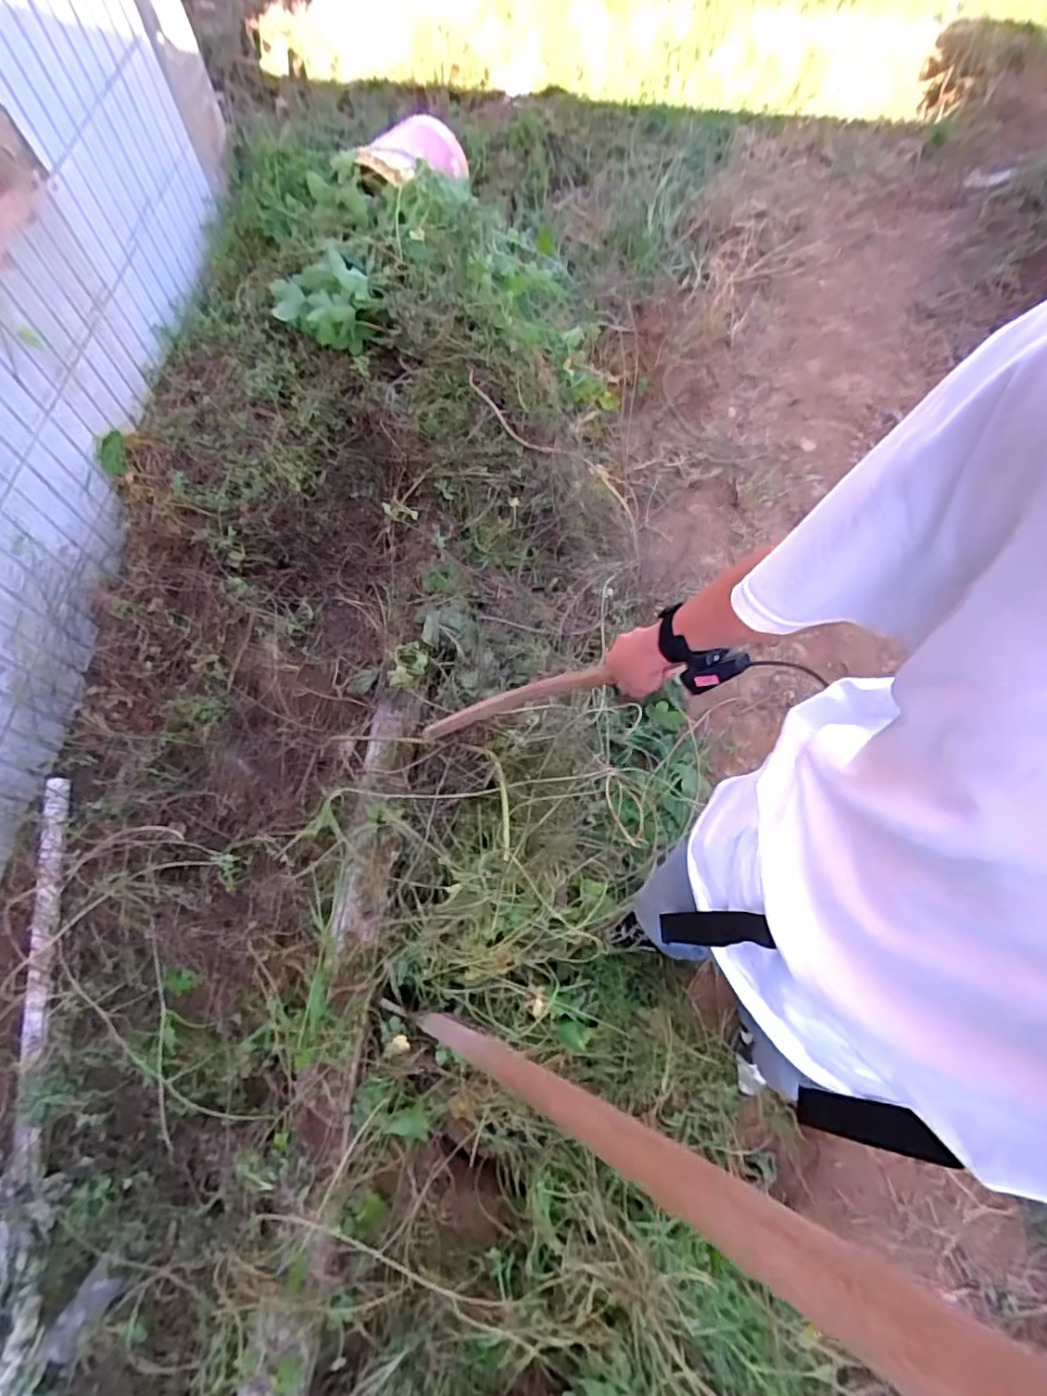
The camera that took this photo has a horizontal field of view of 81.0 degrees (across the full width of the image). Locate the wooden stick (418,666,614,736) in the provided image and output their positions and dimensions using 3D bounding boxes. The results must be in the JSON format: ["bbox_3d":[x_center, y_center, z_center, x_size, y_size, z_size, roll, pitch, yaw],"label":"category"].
[{"bbox_3d":[-0.035,0.013,0.970,0.033,0.448,0.036,25,62,-35],"label":"wooden stick"}]

